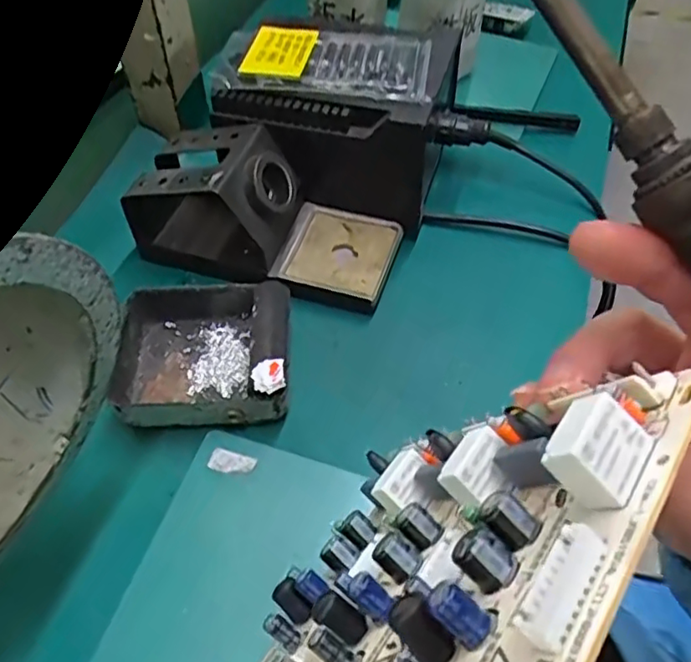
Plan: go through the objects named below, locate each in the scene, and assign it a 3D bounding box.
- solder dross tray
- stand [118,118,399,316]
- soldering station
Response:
[{"bbox_3d":[-0.078,0.009,0.329,0.093,0.034,0.079,0,52,-1],"label":"solder dross tray"},{"bbox_3d":[-0.048,-0.075,0.375,0.158,0.071,0.071,15,54,10],"label":"stand"},{"bbox_3d":[-0.003,-0.152,0.409,0.151,0.090,0.112,14,53,9],"label":"soldering station"}]

